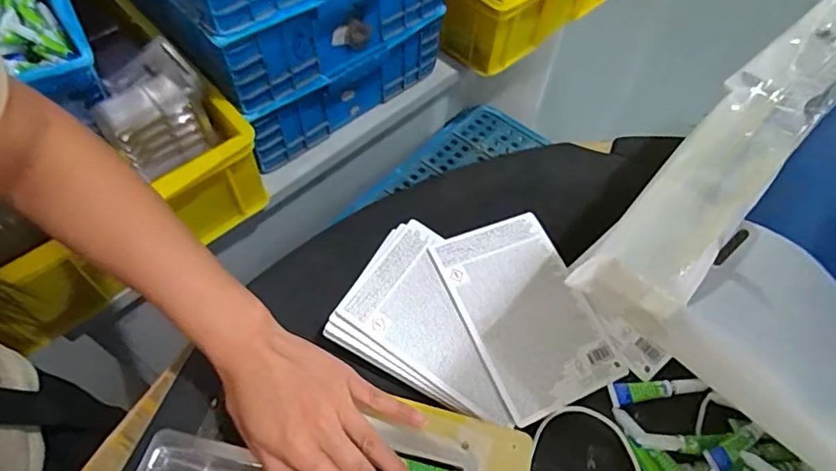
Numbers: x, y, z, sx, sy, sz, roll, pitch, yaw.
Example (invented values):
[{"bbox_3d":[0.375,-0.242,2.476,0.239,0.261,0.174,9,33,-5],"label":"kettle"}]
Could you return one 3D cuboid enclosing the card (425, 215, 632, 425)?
[{"bbox_3d":[0.094,0.063,0.472,0.111,0.006,0.167,-18,67,-20],"label":"card"}]

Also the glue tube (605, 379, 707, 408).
[{"bbox_3d":[0.196,0.125,0.448,0.075,0.011,0.019,-7,59,-7],"label":"glue tube"}]

